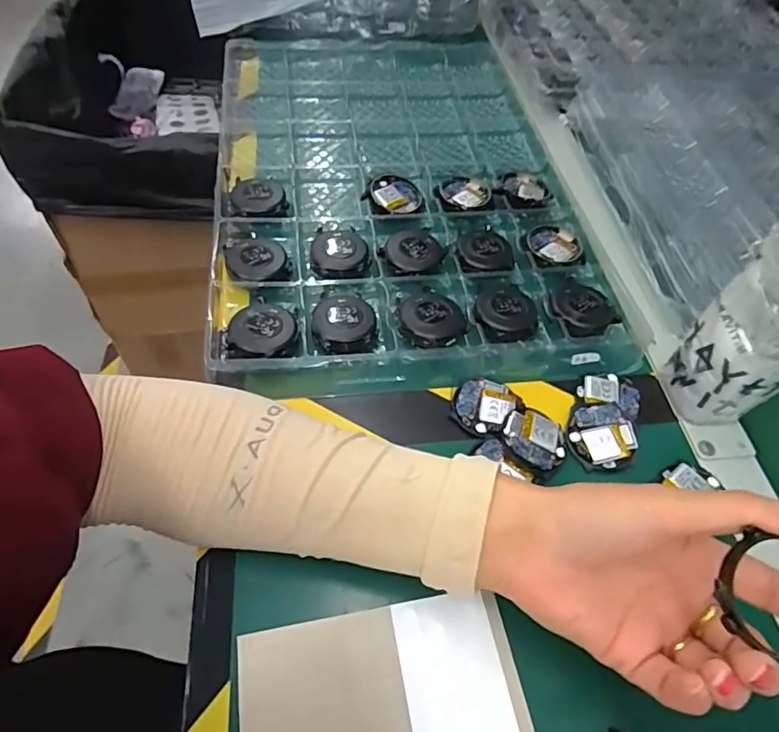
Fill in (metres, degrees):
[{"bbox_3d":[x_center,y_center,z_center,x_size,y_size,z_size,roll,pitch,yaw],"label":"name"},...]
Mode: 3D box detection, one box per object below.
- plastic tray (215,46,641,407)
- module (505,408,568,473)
[{"bbox_3d":[0.002,-0.174,0.460,0.287,0.034,0.444,-4,56,-9],"label":"plastic tray"},{"bbox_3d":[0.089,0.043,0.315,0.039,0.008,0.038,-23,60,-20],"label":"module"}]

